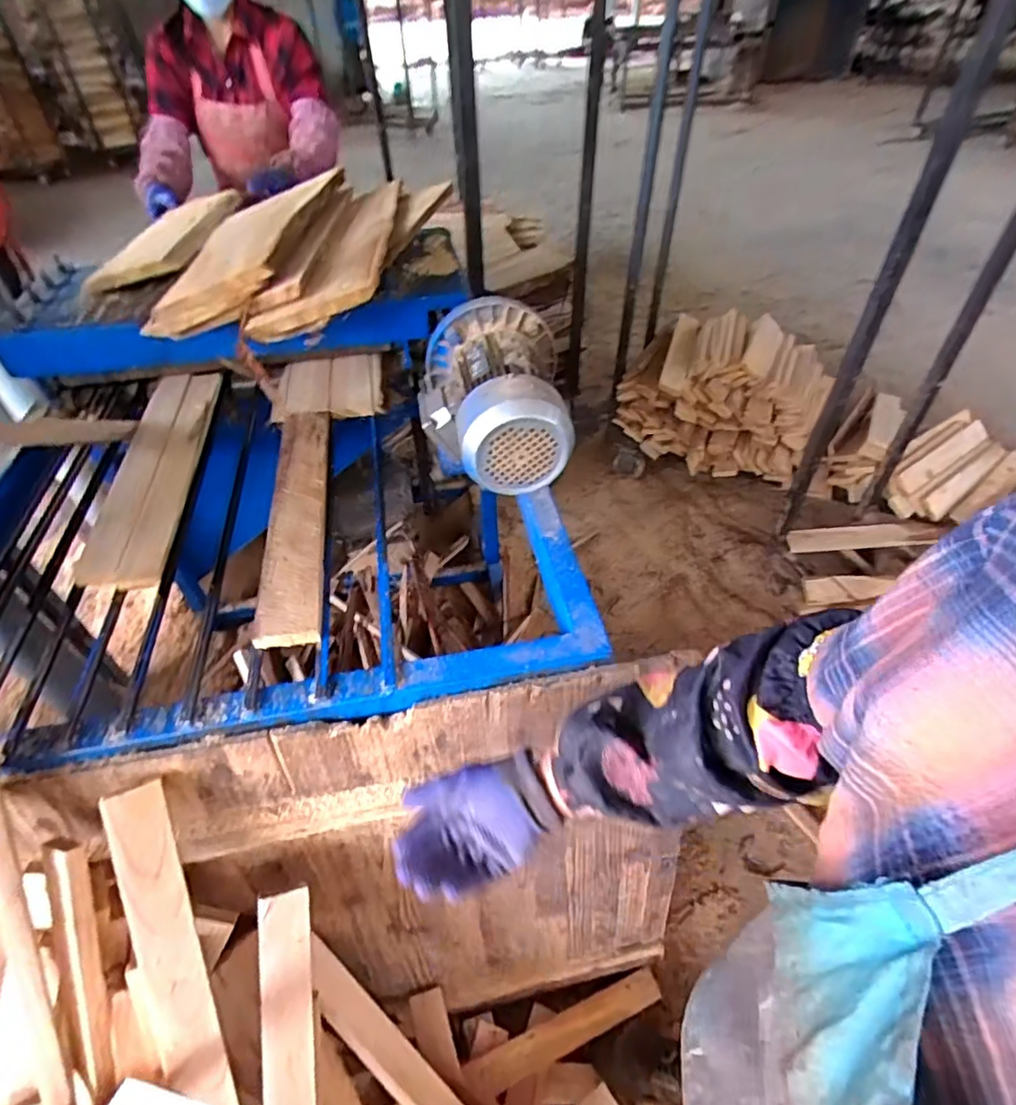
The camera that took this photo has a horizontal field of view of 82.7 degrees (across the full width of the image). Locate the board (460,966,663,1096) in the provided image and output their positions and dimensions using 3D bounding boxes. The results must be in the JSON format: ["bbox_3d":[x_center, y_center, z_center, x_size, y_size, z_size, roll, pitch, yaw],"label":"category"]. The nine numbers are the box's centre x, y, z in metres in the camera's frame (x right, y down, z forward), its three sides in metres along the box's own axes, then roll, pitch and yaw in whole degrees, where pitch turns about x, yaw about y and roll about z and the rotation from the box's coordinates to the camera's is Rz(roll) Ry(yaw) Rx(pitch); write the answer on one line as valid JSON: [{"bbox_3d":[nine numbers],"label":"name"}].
[{"bbox_3d":[0.103,0.816,0.986,0.376,0.029,0.057,-7,43,-25],"label":"board"}]

